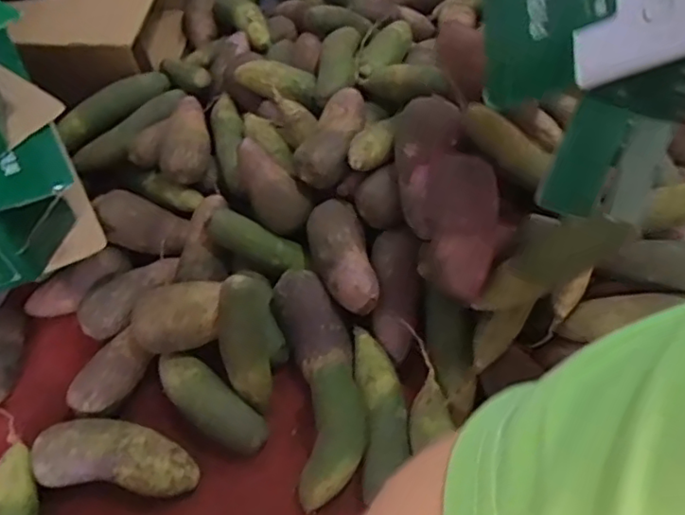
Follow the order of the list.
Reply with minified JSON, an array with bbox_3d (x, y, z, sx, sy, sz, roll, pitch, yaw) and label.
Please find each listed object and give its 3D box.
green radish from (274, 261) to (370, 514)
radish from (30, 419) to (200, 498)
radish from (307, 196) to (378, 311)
[{"bbox_3d":[-0.027,0.141,0.732,0.090,0.065,0.278,-9,57,-2],"label":"green radish"},{"bbox_3d":[-0.266,0.235,0.713,0.187,0.060,0.079,3,57,6],"label":"radish"},{"bbox_3d":[-0.001,-0.001,0.782,0.068,0.055,0.154,-16,57,-6],"label":"radish"}]

